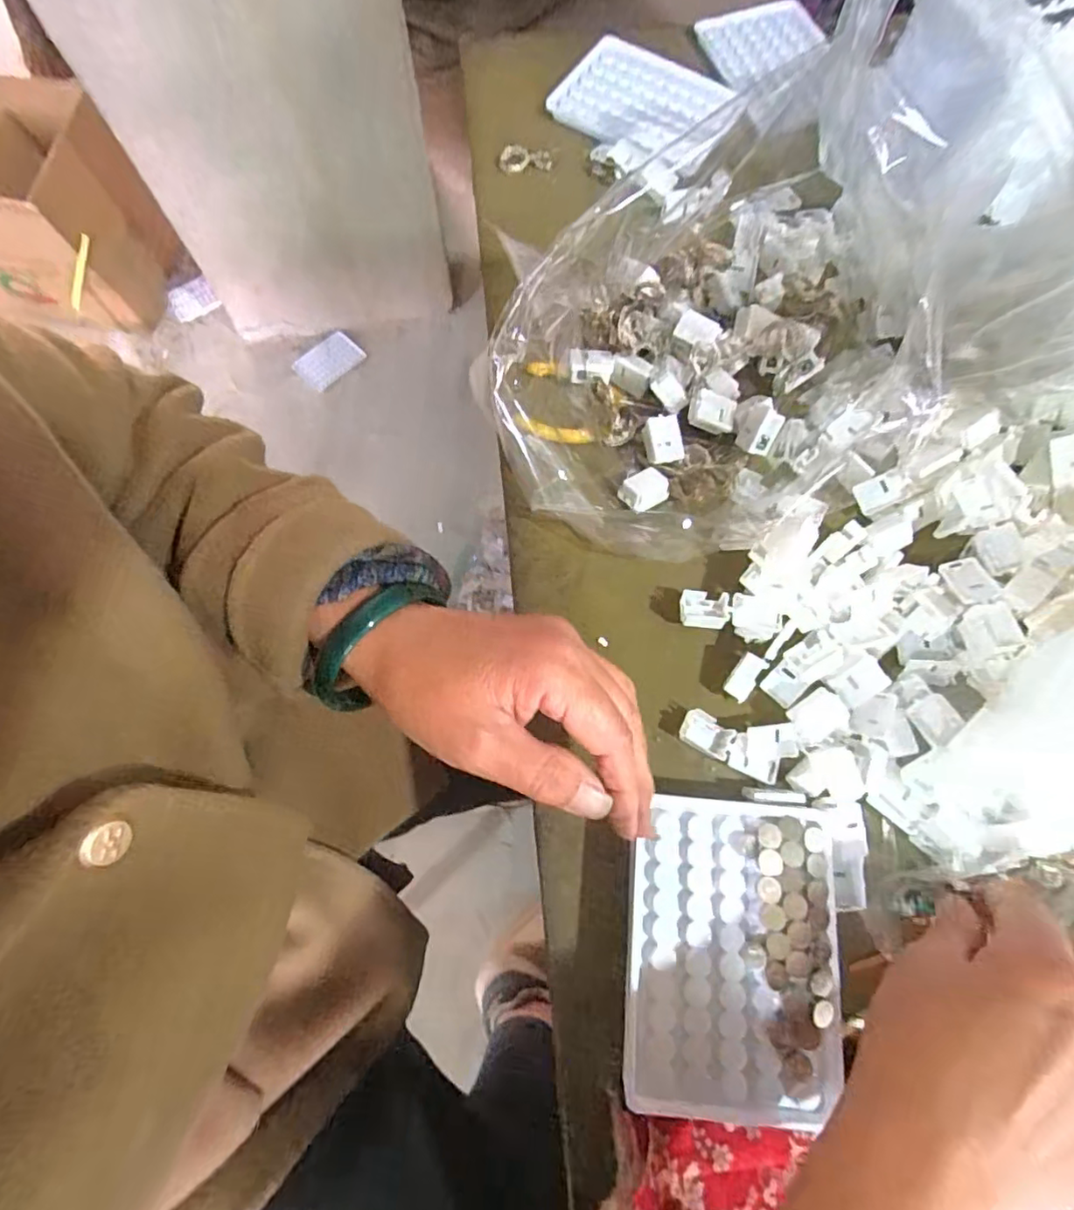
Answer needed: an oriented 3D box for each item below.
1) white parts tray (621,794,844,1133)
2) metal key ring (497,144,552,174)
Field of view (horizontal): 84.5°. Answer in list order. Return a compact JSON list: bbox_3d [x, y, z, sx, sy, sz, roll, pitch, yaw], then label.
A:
[{"bbox_3d":[0.090,0.159,0.272,0.092,0.009,0.129,6,73,2],"label":"white parts tray"},{"bbox_3d":[-0.009,-0.329,0.440,0.038,0.018,0.006,4,38,-11],"label":"metal key ring"}]

